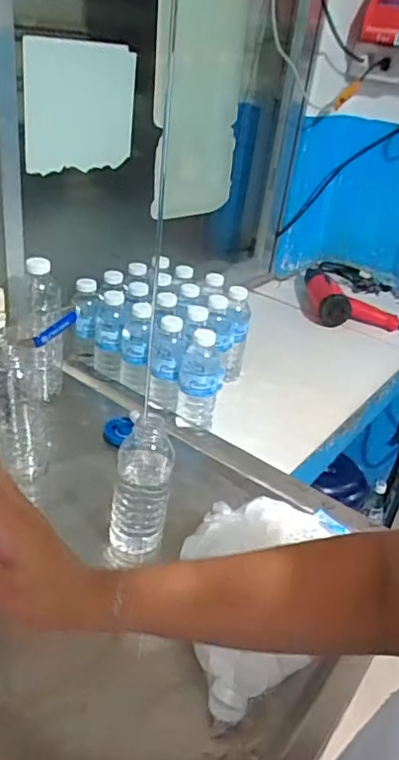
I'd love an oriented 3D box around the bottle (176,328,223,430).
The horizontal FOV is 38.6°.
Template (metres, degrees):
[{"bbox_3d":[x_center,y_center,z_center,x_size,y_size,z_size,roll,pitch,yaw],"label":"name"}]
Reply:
[{"bbox_3d":[0.003,-0.010,0.826,0.064,0.136,0.070,13,32,10],"label":"bottle"}]

